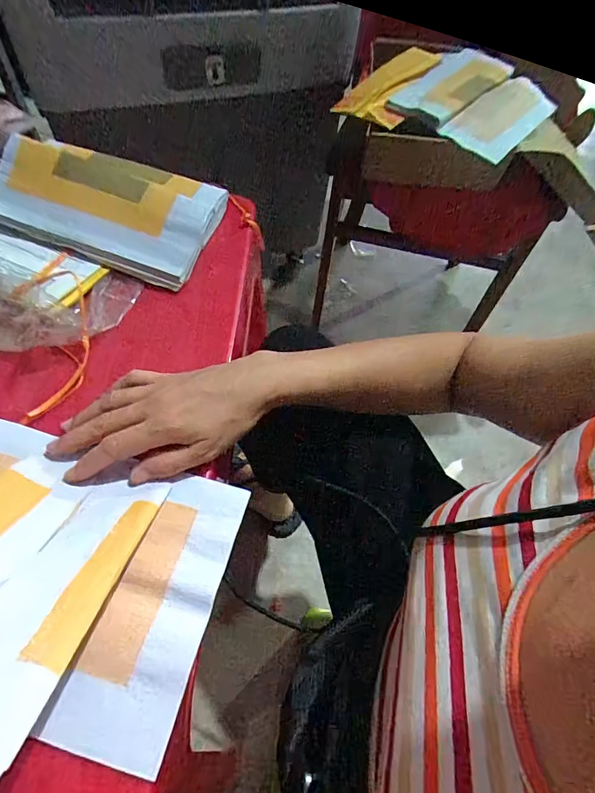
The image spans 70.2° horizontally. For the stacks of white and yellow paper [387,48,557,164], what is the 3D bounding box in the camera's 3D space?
[{"bbox_3d":[0.268,-0.443,0.629,0.178,0.059,0.222,37,62,18],"label":"stacks of white and yellow paper"}]

